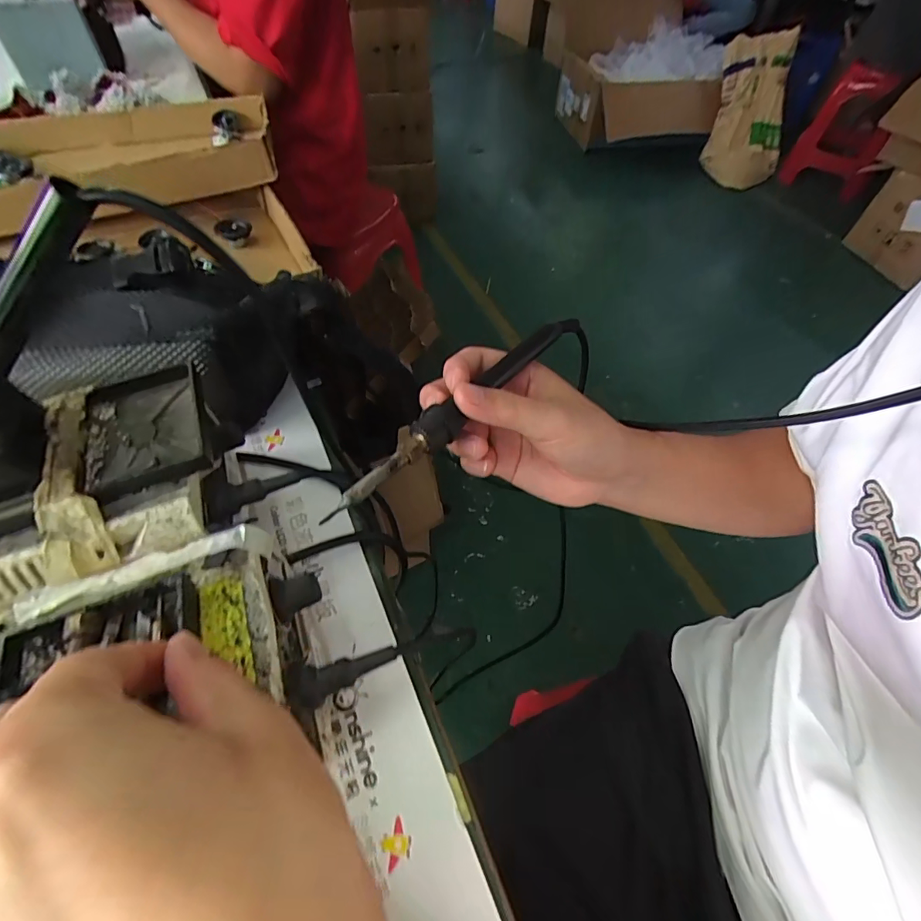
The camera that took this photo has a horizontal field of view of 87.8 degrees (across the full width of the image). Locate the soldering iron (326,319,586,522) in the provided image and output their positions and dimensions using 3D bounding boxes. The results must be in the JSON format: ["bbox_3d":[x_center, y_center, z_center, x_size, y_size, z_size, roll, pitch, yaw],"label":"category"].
[{"bbox_3d":[0.006,-0.035,0.275,0.018,0.013,0.202,36,62,24],"label":"soldering iron"}]

